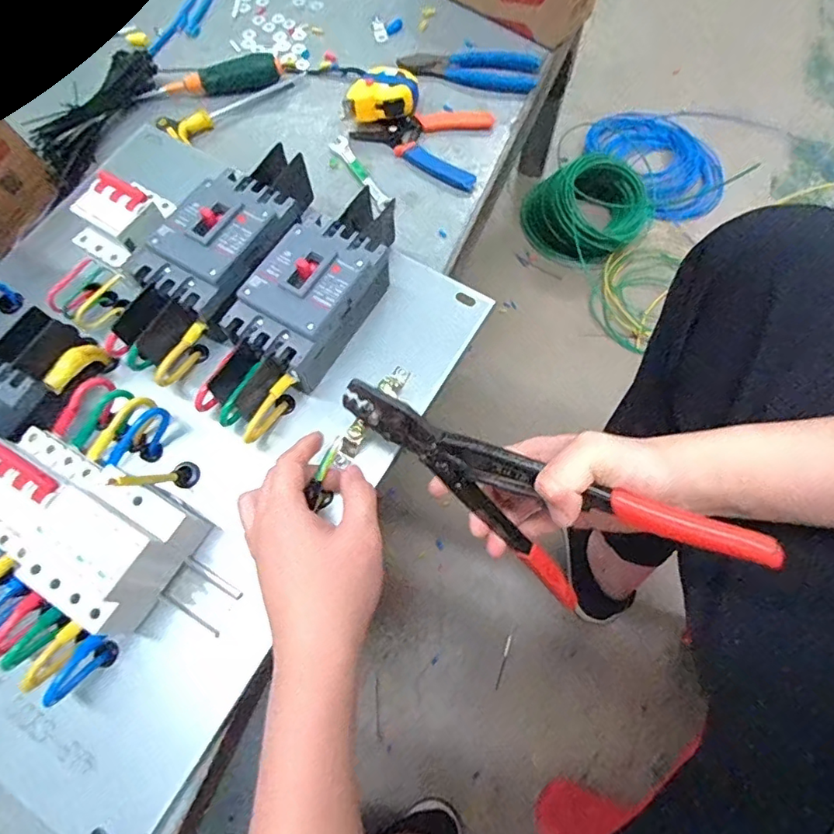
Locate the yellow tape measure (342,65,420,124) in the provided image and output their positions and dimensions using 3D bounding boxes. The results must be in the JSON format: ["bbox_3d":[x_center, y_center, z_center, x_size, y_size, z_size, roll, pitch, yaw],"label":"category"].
[{"bbox_3d":[-0.036,-0.356,0.576,0.079,0.035,0.069,5,68,3],"label":"yellow tape measure"}]

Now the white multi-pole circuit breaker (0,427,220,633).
[{"bbox_3d":[-0.236,0.074,0.369,0.147,0.077,0.093,30,71,13],"label":"white multi-pole circuit breaker"}]

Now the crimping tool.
[{"bbox_3d":[0.065,0.068,0.371,0.265,0.159,0.047,23,70,10],"label":"crimping tool"}]

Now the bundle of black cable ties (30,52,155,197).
[{"bbox_3d":[-0.354,-0.331,0.574,0.045,0.035,0.195,20,69,9],"label":"bundle of black cable ties"}]

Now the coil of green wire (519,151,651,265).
[{"bbox_3d":[0.328,-0.407,1.002,0.199,0.118,0.188,0,67,1],"label":"coil of green wire"}]

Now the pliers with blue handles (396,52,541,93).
[{"bbox_3d":[0.062,-0.410,0.606,0.156,0.011,0.060,10,68,5],"label":"pliers with blue handles"}]

